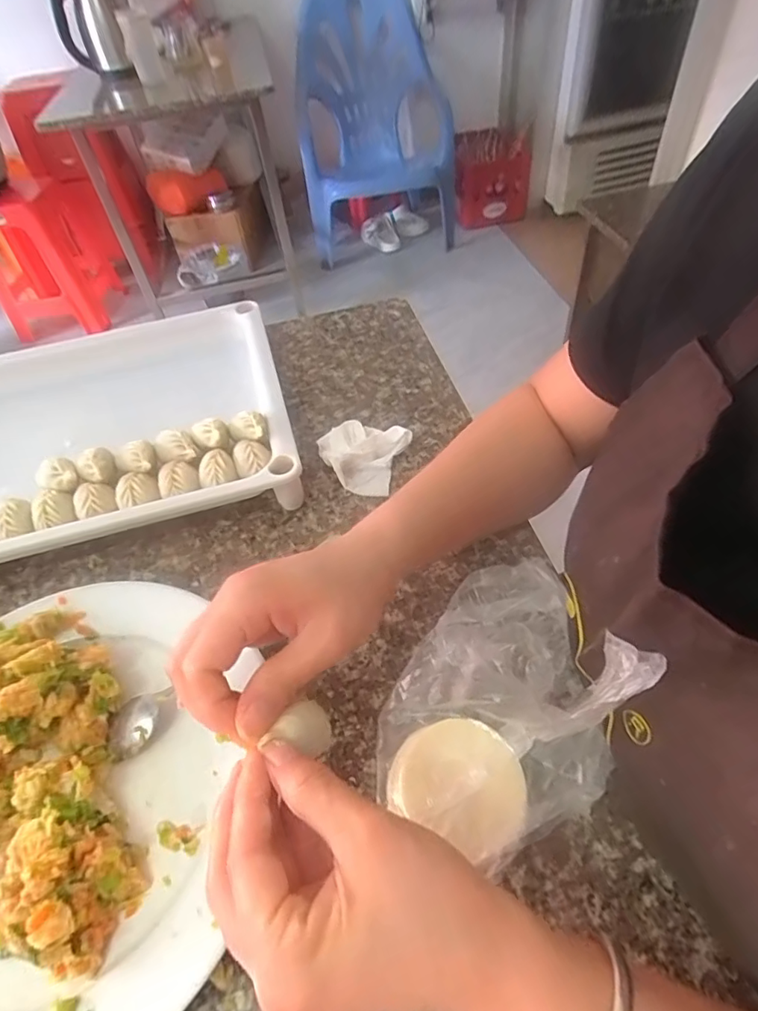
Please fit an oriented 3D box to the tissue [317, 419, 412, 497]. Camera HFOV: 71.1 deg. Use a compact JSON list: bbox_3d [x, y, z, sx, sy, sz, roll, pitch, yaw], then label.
[{"bbox_3d":[-0.016,-0.044,0.440,0.068,0.023,0.067,16,54,18],"label":"tissue"}]

